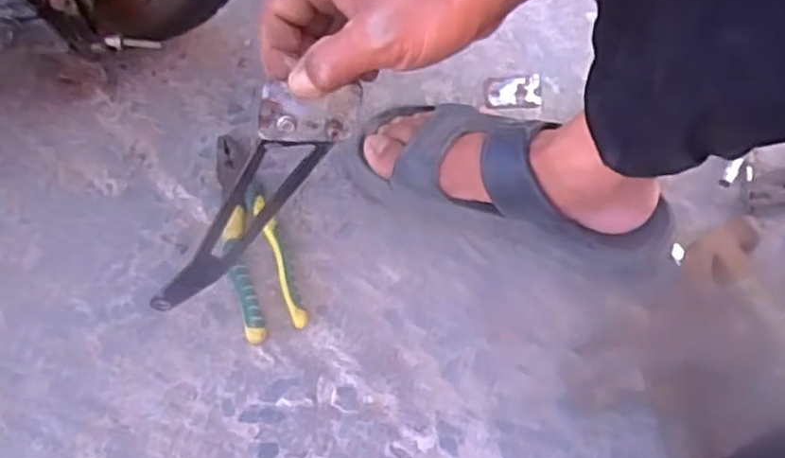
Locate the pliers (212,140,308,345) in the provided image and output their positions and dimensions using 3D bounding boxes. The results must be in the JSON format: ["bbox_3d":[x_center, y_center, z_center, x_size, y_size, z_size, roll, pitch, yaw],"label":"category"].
[{"bbox_3d":[-0.127,0.001,0.631,0.053,0.016,0.197,-18,67,-9],"label":"pliers"}]

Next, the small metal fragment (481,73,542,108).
[{"bbox_3d":[0.118,-0.136,0.706,0.056,0.004,0.033,-1,83,-1],"label":"small metal fragment"}]

